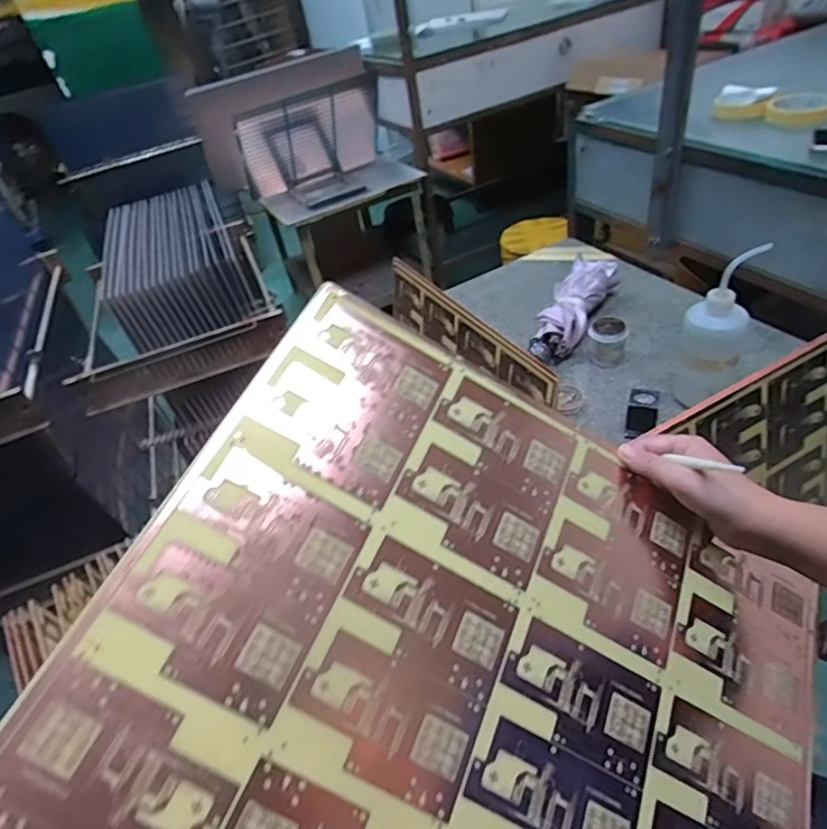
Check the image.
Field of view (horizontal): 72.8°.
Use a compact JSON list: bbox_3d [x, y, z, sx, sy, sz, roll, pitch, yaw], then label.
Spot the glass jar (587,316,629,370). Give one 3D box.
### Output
[{"bbox_3d":[0.309,-0.117,0.900,0.066,0.061,0.064,18,59,15],"label":"glass jar"}]

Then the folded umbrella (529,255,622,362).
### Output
[{"bbox_3d":[0.278,-0.194,0.978,0.090,0.049,0.285,28,62,20],"label":"folded umbrella"}]

